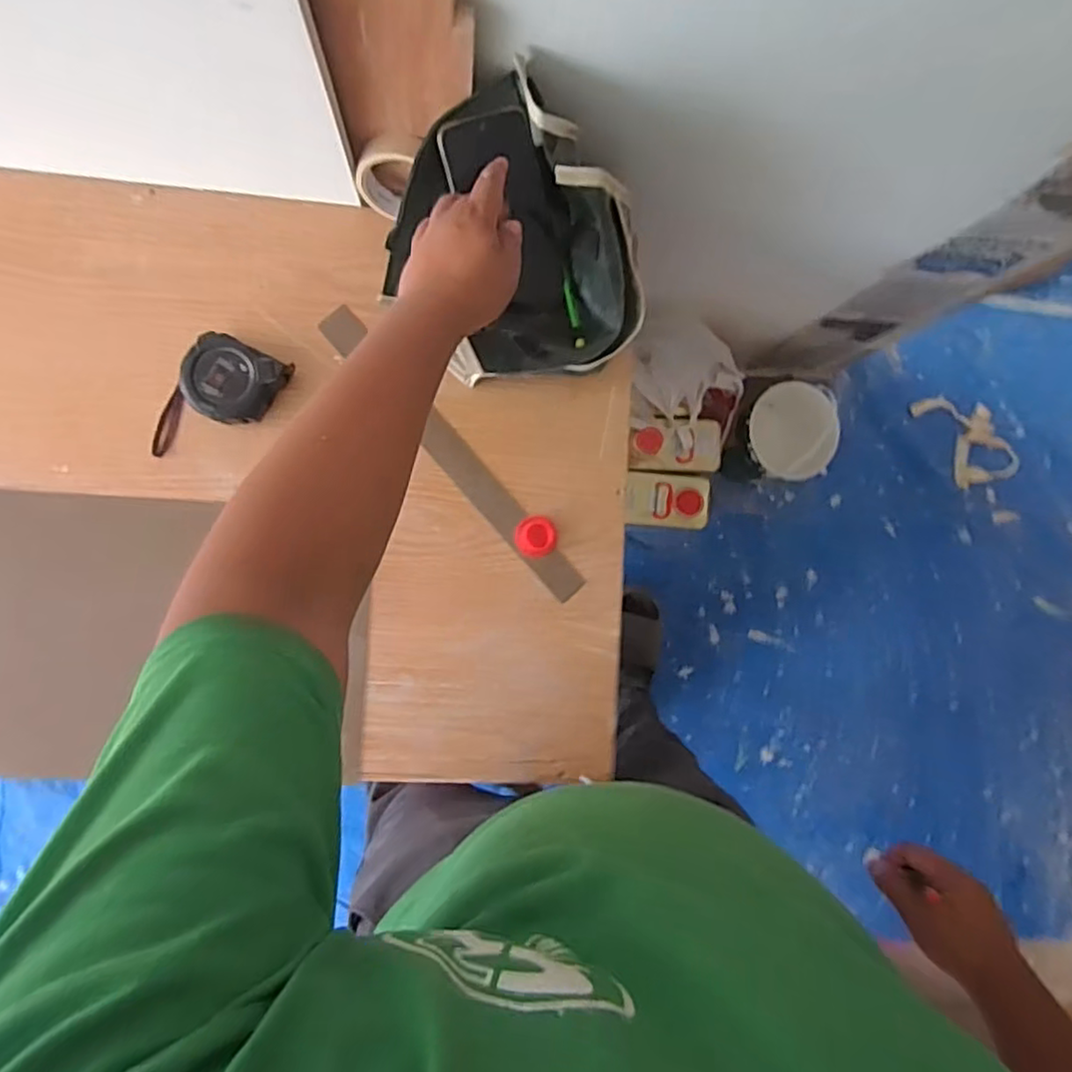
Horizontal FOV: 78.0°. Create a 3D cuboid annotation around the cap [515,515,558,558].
[{"bbox_3d":[0.001,0.001,0.700,0.045,0.010,0.043,0,88,-7],"label":"cap"}]

